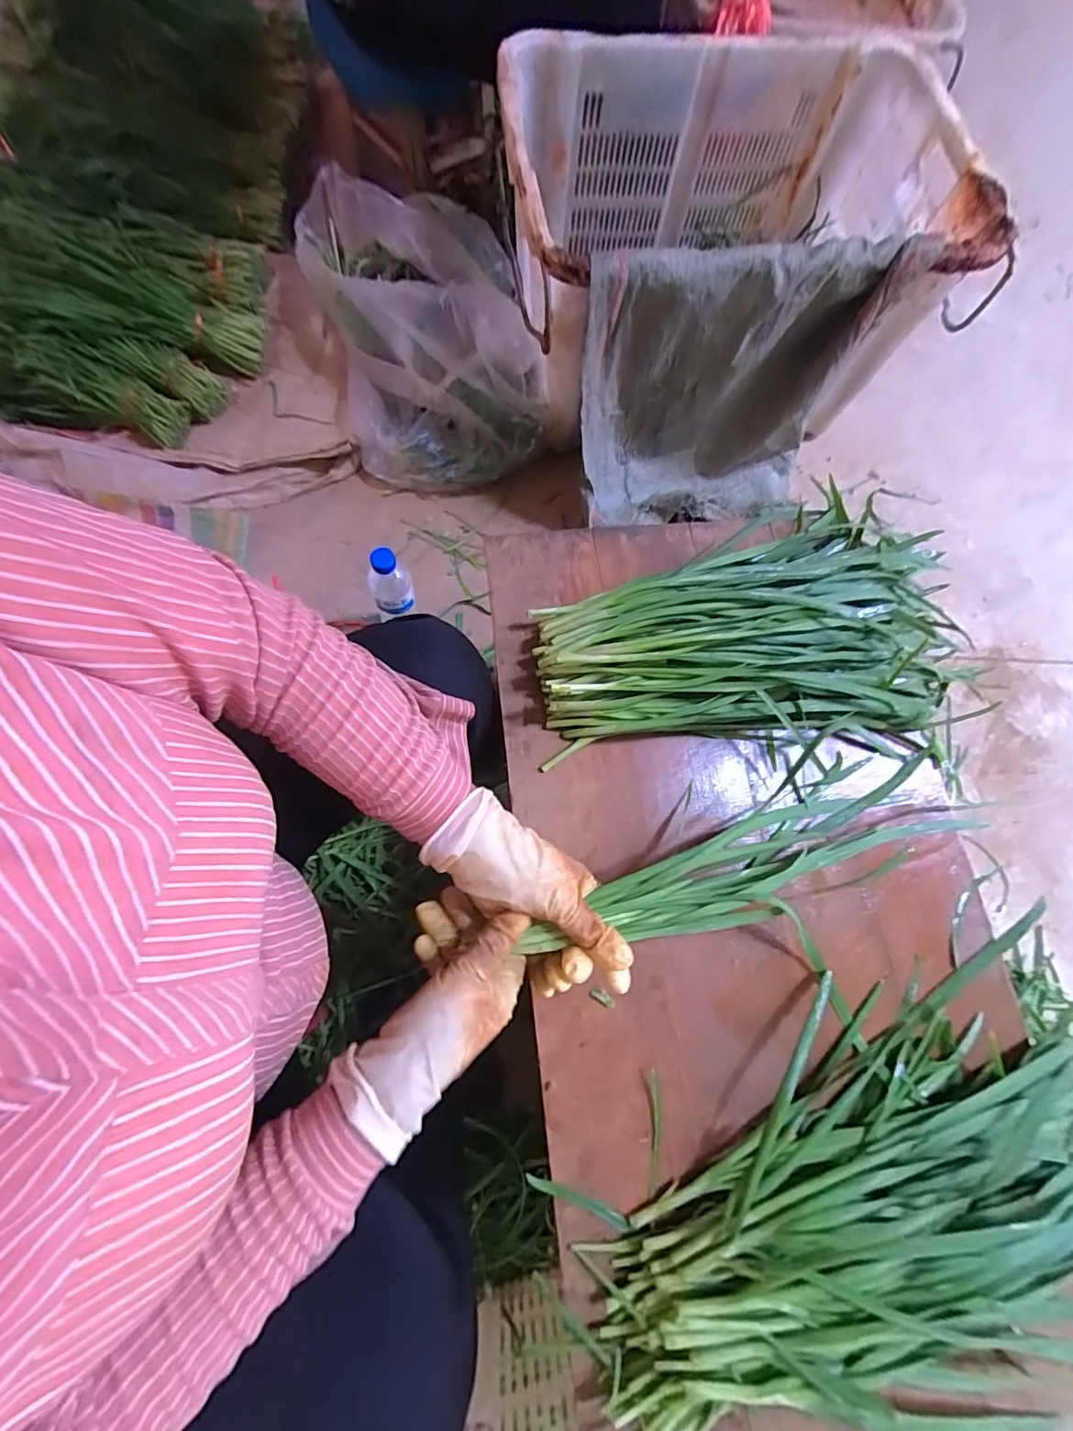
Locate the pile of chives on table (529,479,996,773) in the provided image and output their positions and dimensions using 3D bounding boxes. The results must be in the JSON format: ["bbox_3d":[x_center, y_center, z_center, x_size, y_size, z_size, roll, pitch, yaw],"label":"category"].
[{"bbox_3d":[0.226,-0.096,0.508,0.461,0.062,0.276,-10,75,-7],"label":"pile of chives on table"}]

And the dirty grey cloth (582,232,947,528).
[{"bbox_3d":[0.302,-0.479,0.845,0.464,0.418,0.158,-10,75,-5],"label":"dirty grey cloth"}]

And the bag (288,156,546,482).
[{"bbox_3d":[-0.212,-0.718,0.953,0.352,0.221,0.594,-16,76,-8],"label":"bag"}]

